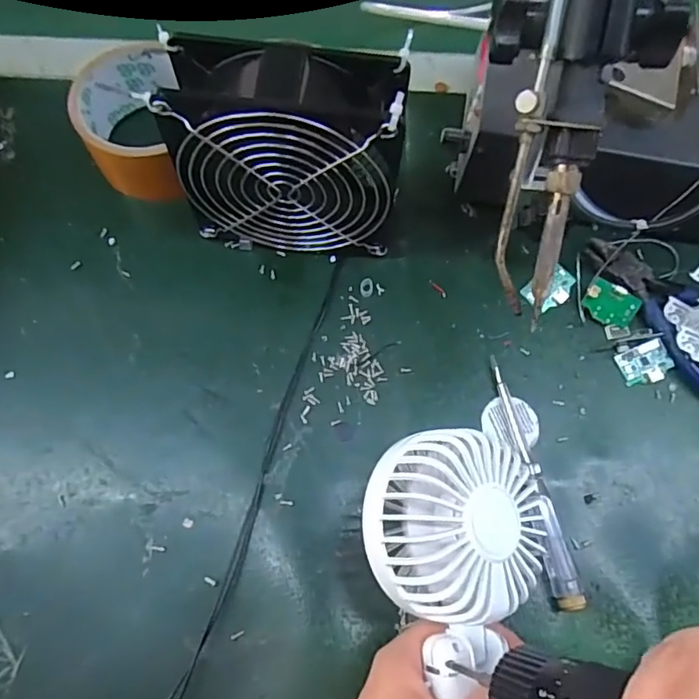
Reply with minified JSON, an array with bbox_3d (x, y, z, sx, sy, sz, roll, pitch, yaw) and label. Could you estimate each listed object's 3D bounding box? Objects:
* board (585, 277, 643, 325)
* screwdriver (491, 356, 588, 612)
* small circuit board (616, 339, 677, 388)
[{"bbox_3d":[0.162,-0.028,0.340,0.032,0.007,0.024,30,103,3],"label":"board"},{"bbox_3d":[0.103,0.070,0.308,0.016,0.011,0.138,-10,72,-5],"label":"screwdriver"},{"bbox_3d":[0.180,0.009,0.334,0.029,0.008,0.024,-20,73,-8],"label":"small circuit board"}]

